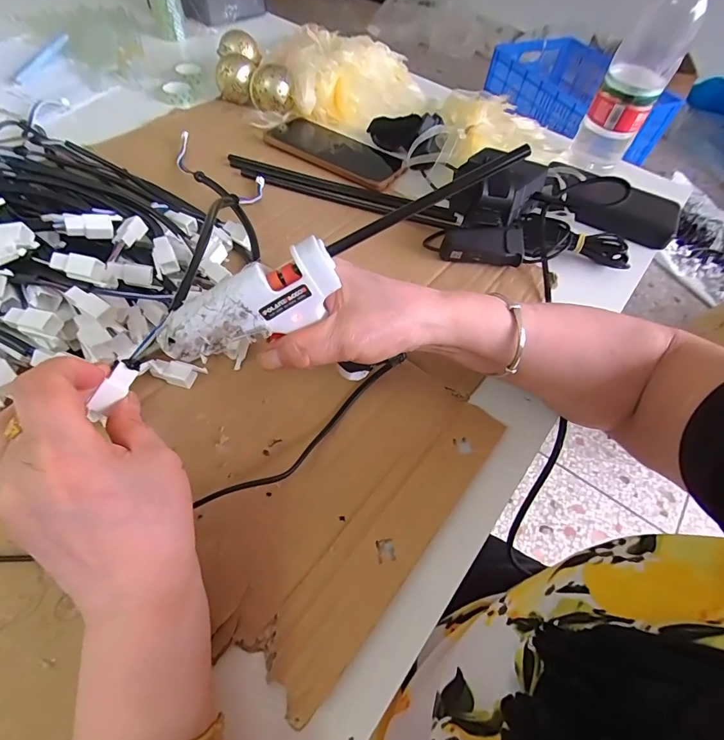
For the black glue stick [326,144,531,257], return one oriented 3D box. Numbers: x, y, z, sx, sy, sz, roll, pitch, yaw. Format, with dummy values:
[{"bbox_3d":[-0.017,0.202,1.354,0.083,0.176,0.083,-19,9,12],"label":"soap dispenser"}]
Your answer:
[{"bbox_3d":[0.033,-0.088,0.216,0.111,0.007,0.007,-25,59,6],"label":"black glue stick"}]

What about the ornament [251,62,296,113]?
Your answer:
[{"bbox_3d":[-0.116,-0.362,0.534,0.053,0.046,0.049,-7,57,-10],"label":"ornament"}]

